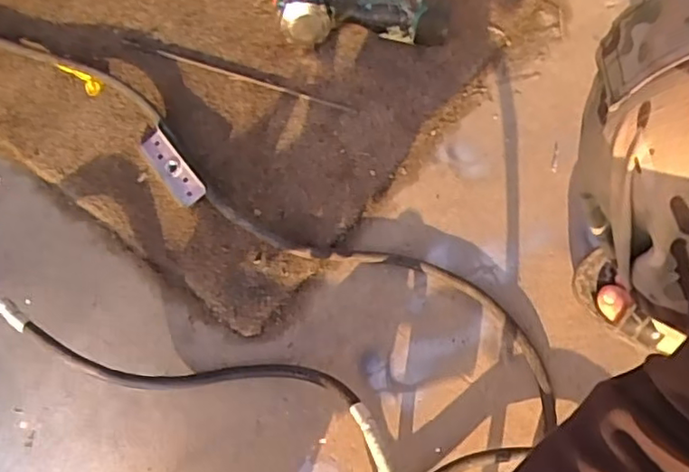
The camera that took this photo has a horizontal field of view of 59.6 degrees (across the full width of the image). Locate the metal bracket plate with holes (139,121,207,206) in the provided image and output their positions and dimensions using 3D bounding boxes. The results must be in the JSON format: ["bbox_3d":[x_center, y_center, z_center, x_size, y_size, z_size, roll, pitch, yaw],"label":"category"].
[{"bbox_3d":[-0.182,-0.075,0.635,0.029,0.014,0.101,-33,71,-17],"label":"metal bracket plate with holes"}]

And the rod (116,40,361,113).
[{"bbox_3d":[-0.127,-0.188,0.701,0.286,0.004,0.011,19,65,6],"label":"rod"}]

